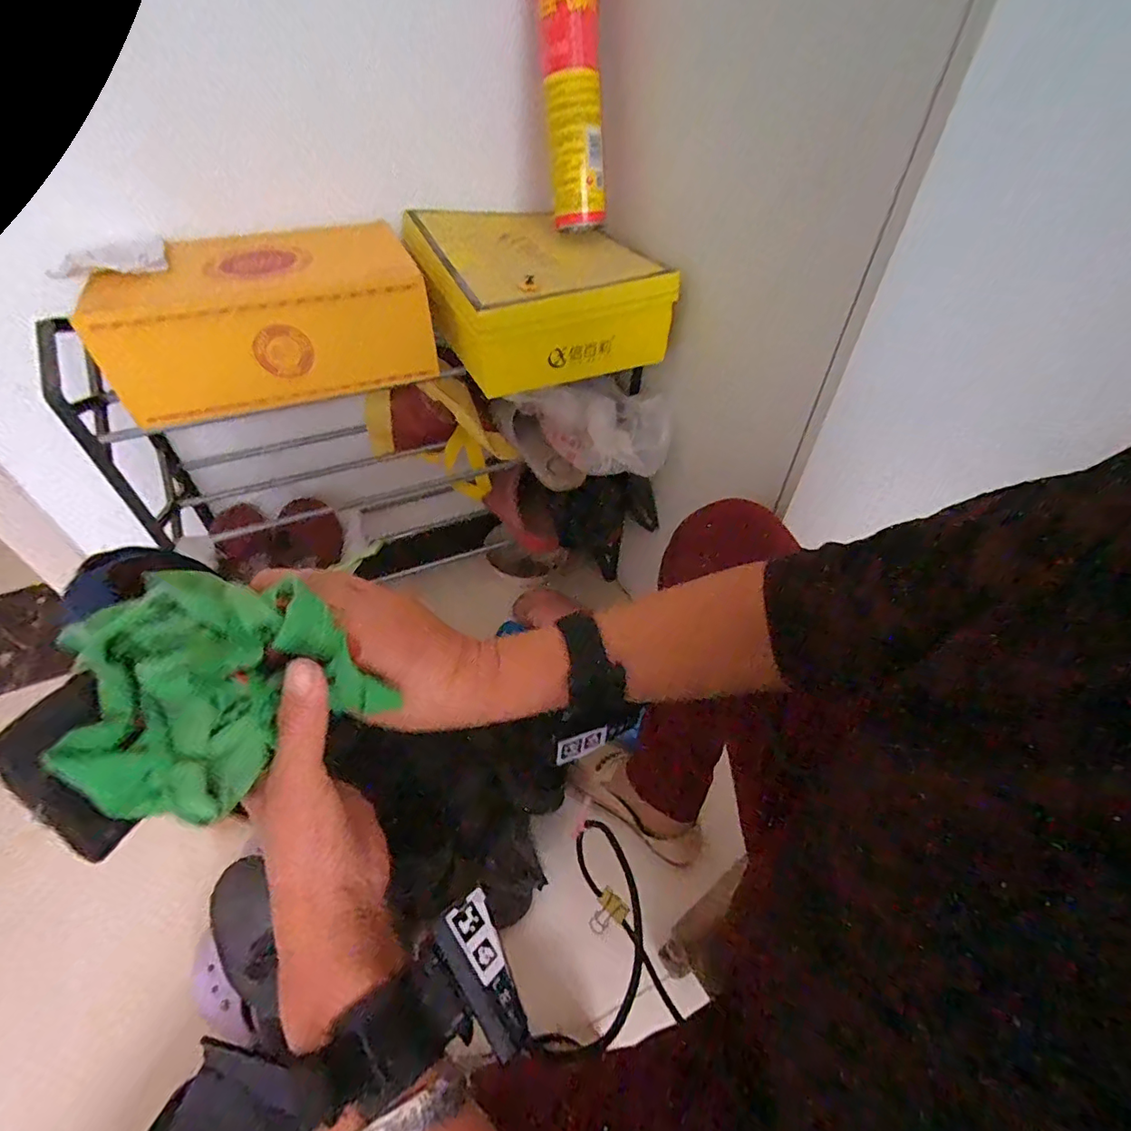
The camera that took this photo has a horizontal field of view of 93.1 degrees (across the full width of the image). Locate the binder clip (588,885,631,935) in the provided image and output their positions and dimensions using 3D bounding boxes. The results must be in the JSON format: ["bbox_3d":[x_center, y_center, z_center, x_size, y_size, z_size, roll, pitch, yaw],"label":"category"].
[{"bbox_3d":[0.035,0.284,0.437,0.024,0.007,0.034,29,53,23],"label":"binder clip"}]

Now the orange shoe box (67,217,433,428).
[{"bbox_3d":[-0.316,-0.286,0.602,0.302,0.114,0.222,-12,49,-12],"label":"orange shoe box"}]

